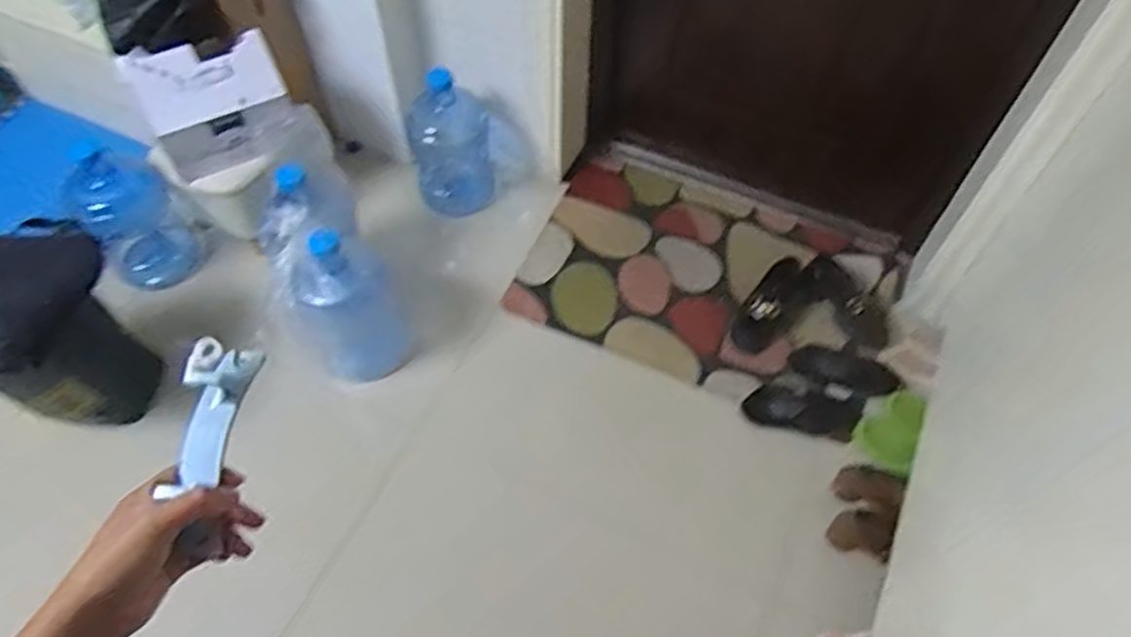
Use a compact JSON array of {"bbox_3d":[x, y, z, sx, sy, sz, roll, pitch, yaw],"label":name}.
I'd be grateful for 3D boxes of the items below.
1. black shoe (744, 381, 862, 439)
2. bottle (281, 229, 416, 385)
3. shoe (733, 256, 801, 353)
[{"bbox_3d":[0.504,0.189,1.594,0.246,0.082,0.098,6,57,4],"label":"black shoe"},{"bbox_3d":[-0.453,-0.031,1.554,0.217,0.390,0.185,-21,60,-13],"label":"bottle"},{"bbox_3d":[0.475,-0.031,1.725,0.111,0.086,0.262,31,62,18],"label":"shoe"}]

